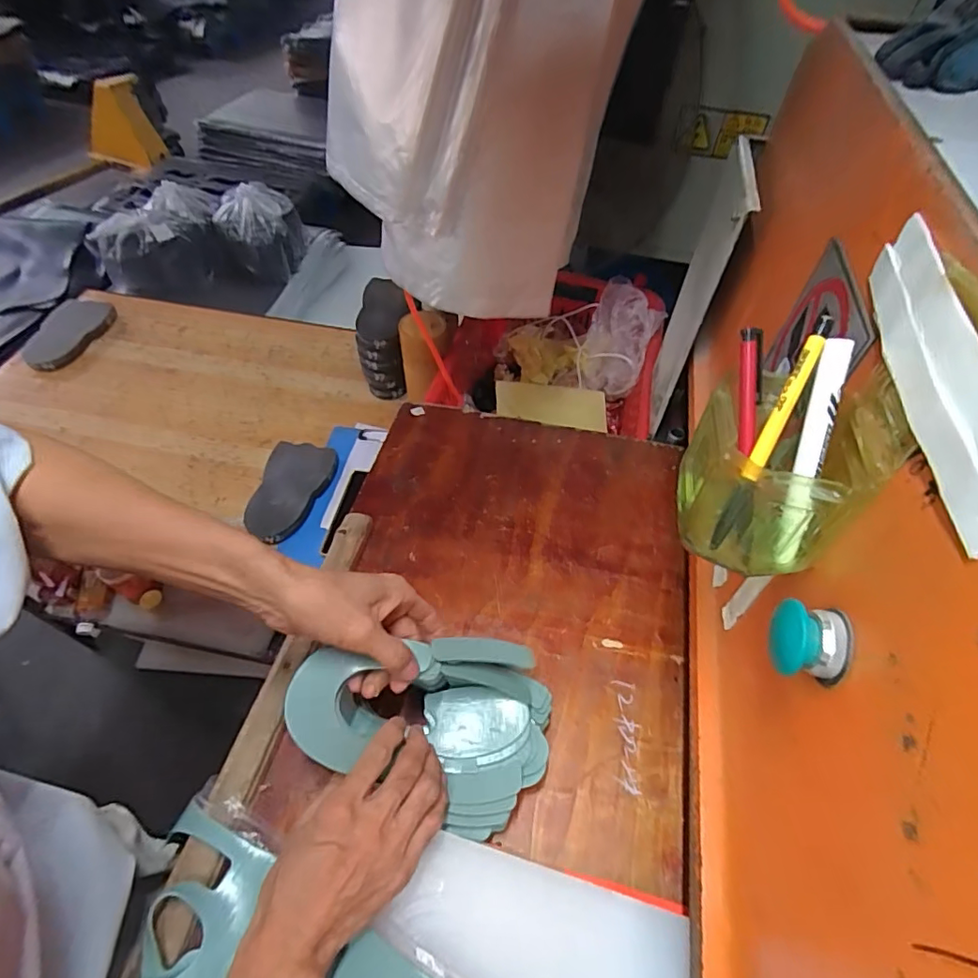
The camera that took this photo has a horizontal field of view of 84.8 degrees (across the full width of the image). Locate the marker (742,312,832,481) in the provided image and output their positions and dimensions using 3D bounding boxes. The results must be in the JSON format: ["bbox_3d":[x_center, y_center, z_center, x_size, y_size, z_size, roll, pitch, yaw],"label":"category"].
[{"bbox_3d":[0.166,-0.049,0.298,0.011,0.094,0.009,25,12,18],"label":"marker"}]

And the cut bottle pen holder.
[{"bbox_3d":[0.156,-0.006,0.296,0.083,0.113,0.069,12,54,10],"label":"cut bottle pen holder"}]

